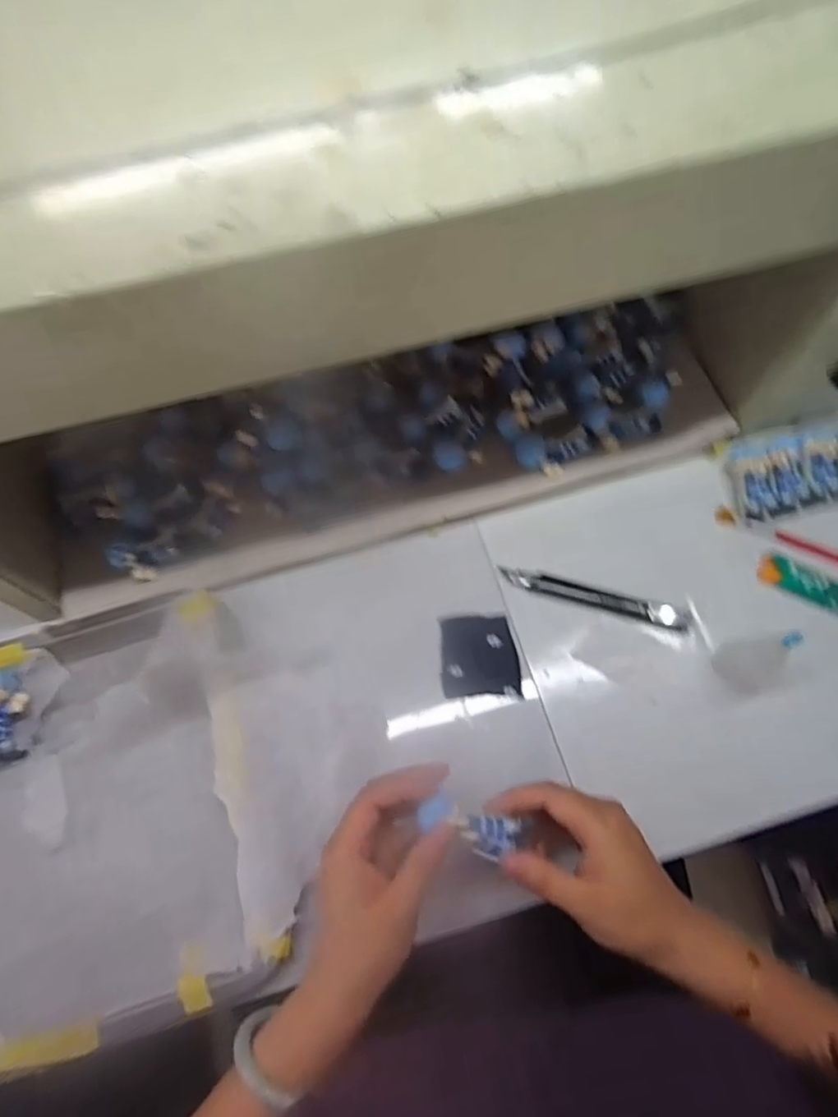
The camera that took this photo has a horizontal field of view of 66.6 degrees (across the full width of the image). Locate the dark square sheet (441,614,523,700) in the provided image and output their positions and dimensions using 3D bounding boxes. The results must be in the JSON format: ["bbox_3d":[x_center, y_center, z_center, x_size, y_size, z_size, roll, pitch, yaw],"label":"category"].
[{"bbox_3d":[0.046,0.073,0.476,0.057,0.004,0.059,-1,68,-1],"label":"dark square sheet"}]

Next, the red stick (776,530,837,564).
[{"bbox_3d":[0.330,0.002,0.499,0.100,0.004,0.011,25,70,10],"label":"red stick"}]

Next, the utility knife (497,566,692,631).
[{"bbox_3d":[0.133,0.029,0.487,0.143,0.007,0.017,15,69,6],"label":"utility knife"}]

